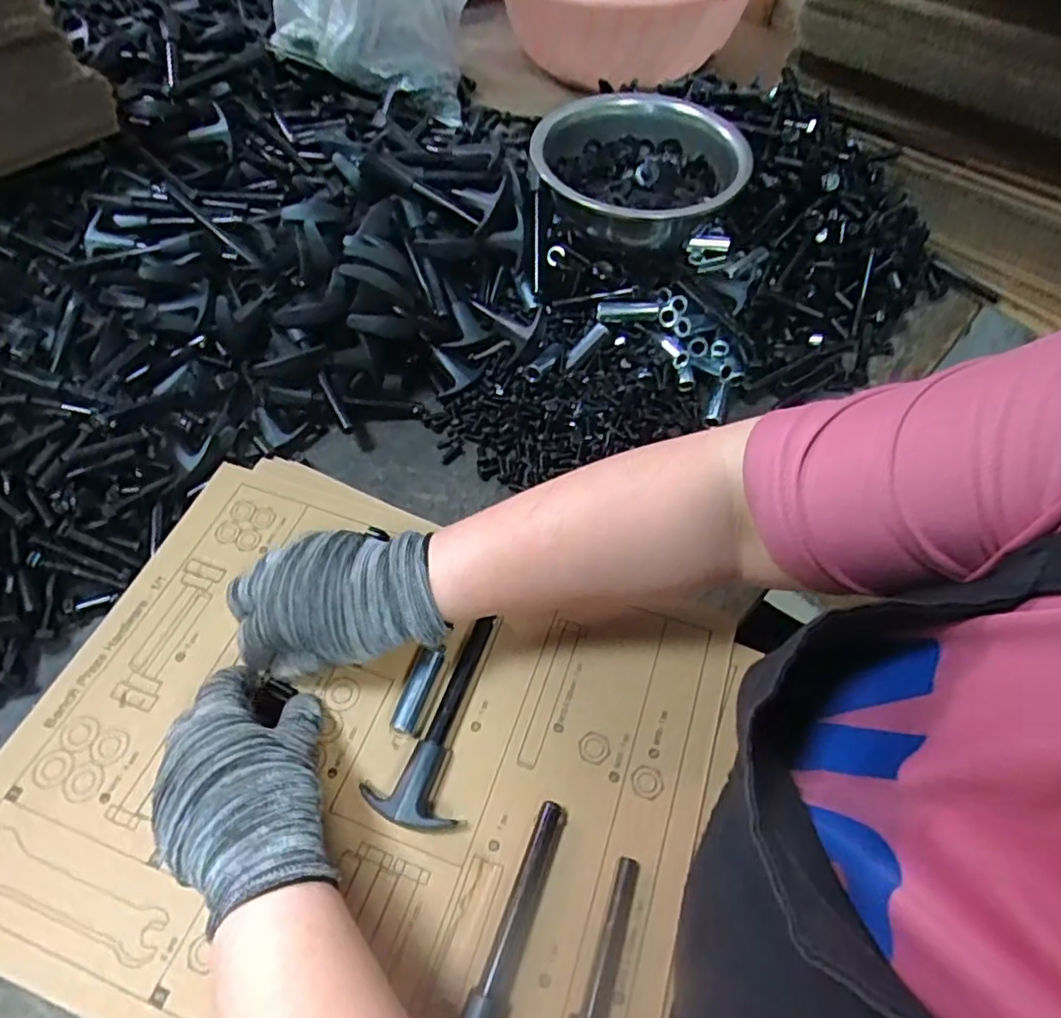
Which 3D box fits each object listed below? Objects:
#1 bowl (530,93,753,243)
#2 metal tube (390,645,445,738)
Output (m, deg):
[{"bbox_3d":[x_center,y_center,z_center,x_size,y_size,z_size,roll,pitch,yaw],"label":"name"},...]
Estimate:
[{"bbox_3d":[0.089,-0.278,0.530,0.163,0.049,0.165,1,58,-1],"label":"bowl"},{"bbox_3d":[-0.066,0.108,0.375,0.019,0.018,0.047,12,58,7],"label":"metal tube"}]

